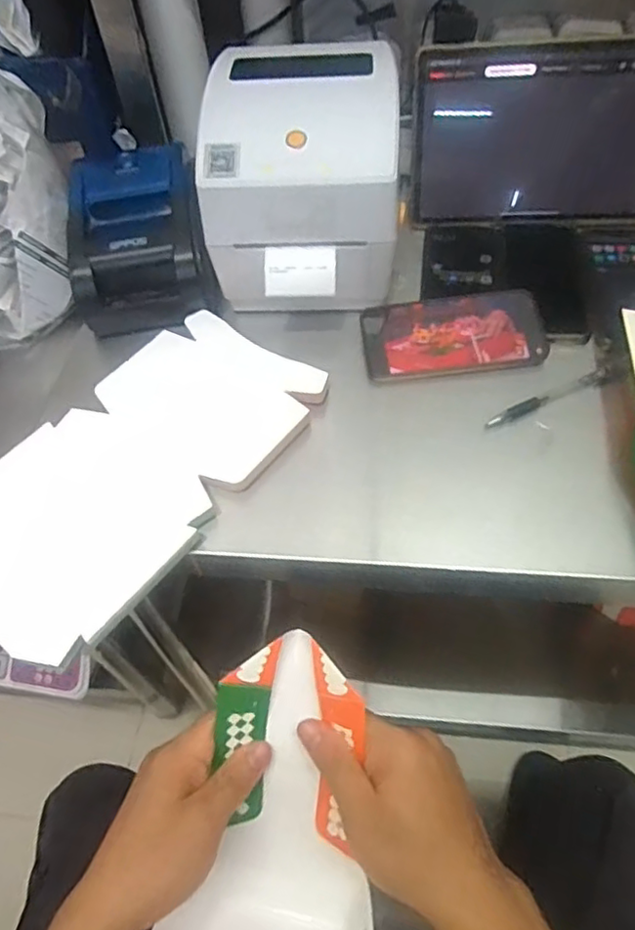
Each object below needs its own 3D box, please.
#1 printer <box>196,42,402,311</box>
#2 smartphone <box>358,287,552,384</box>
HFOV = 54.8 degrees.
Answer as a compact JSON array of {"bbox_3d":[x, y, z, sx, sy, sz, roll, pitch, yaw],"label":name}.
[{"bbox_3d":[-0.011,-0.260,0.576,0.170,0.159,0.211,0,54,4],"label":"printer"},{"bbox_3d":[0.124,-0.119,0.561,0.160,0.007,0.079,-7,70,3],"label":"smartphone"}]

